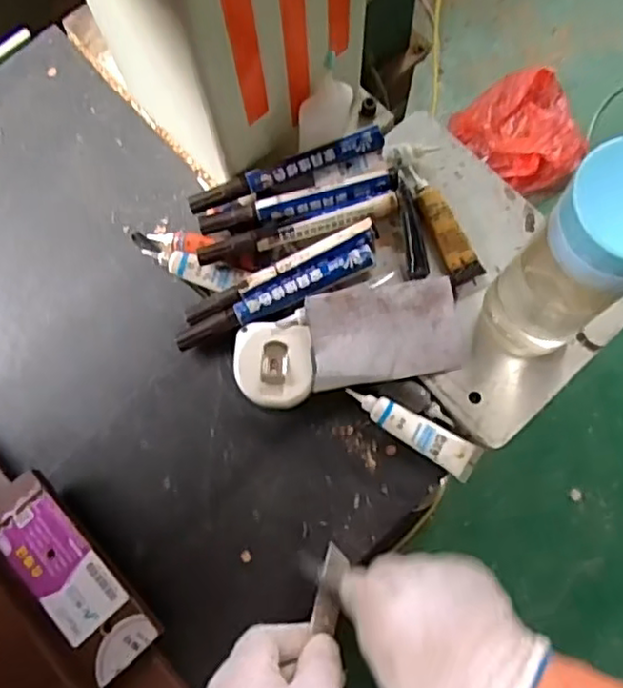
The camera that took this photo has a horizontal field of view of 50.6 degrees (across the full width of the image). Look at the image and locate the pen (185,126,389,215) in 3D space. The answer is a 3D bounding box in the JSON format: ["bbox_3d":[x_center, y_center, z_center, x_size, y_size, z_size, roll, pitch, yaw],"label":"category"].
[{"bbox_3d":[-0.020,-0.142,0.540,0.165,0.017,0.017,-22,76,-5],"label":"pen"}]

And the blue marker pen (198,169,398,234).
[{"bbox_3d":[-0.011,-0.117,0.542,0.161,0.023,0.022,-11,75,-2],"label":"blue marker pen"}]

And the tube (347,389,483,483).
[{"bbox_3d":[0.078,0.067,0.508,0.107,0.012,0.028,29,77,8],"label":"tube"}]

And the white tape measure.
[{"bbox_3d":[-0.029,0.016,0.520,0.061,0.028,0.070,-9,75,-2],"label":"white tape measure"}]

